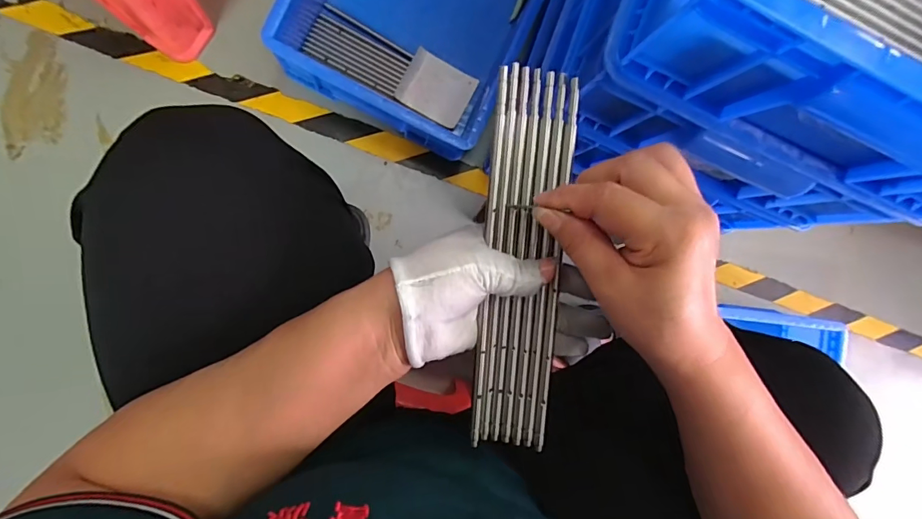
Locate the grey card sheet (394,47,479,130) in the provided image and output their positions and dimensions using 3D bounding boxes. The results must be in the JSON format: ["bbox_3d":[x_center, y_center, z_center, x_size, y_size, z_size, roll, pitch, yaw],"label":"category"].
[{"bbox_3d":[-0.038,-0.262,0.675,0.107,0.021,0.086,31,85,-10],"label":"grey card sheet"}]

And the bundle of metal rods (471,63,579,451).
[{"bbox_3d":[0.041,0.005,0.292,0.051,0.007,0.251,2,98,-6],"label":"bundle of metal rods"}]

